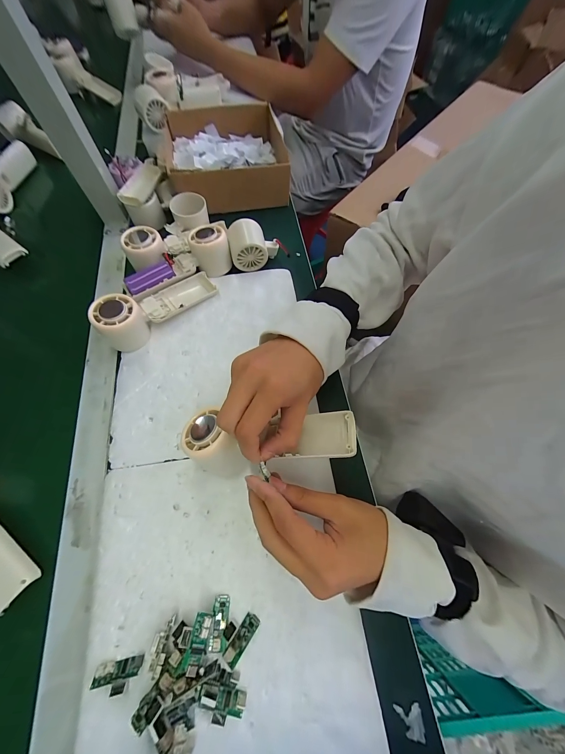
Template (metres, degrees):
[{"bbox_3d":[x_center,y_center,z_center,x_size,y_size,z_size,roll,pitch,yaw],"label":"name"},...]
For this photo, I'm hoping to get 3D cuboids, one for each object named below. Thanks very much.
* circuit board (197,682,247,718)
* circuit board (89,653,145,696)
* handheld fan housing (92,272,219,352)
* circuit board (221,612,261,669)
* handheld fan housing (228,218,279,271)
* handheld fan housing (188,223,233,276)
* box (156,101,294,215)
[{"bbox_3d":[-0.049,0.265,0.221,0.038,0.005,0.015,20,66,-4],"label":"circuit board"},{"bbox_3d":[-0.139,0.253,0.228,0.039,0.008,0.020,-8,66,-4],"label":"circuit board"},{"bbox_3d":[-0.169,-0.102,0.369,0.059,0.062,0.165,38,72,18],"label":"handheld fan housing"},{"bbox_3d":[-0.037,0.234,0.241,0.014,0.005,0.039,34,70,13],"label":"circuit board"},{"bbox_3d":[-0.045,-0.208,0.422,0.074,0.049,0.055,-10,66,-5],"label":"handheld fan housing"},{"bbox_3d":[-0.109,-0.194,0.413,0.053,0.055,0.048,-19,68,-9],"label":"handheld fan housing"},{"bbox_3d":[-0.102,-0.402,0.499,0.208,0.073,0.214,-5,66,-3],"label":"box"}]

